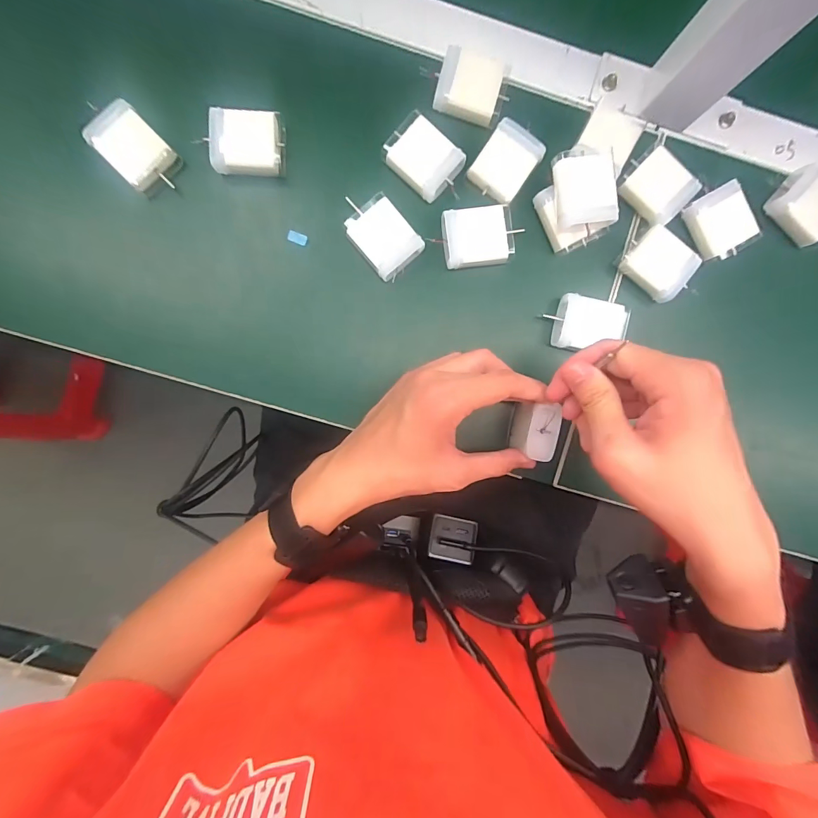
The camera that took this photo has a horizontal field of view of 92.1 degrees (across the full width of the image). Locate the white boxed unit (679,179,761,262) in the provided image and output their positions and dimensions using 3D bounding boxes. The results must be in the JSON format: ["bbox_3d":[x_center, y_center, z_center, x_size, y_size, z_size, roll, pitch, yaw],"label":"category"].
[{"bbox_3d":[0.245,-0.145,0.308,0.044,0.011,0.050,-29,93,0],"label":"white boxed unit"}]

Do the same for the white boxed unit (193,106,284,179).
[{"bbox_3d":[-0.122,-0.197,0.294,0.052,0.021,0.042,-3,93,-1],"label":"white boxed unit"}]

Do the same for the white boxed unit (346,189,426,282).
[{"bbox_3d":[-0.022,-0.133,0.303,0.041,0.014,0.060,-43,93,1],"label":"white boxed unit"}]

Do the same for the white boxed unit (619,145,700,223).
[{"bbox_3d":[0.195,-0.173,0.308,0.047,0.015,0.044,44,91,-3],"label":"white boxed unit"}]

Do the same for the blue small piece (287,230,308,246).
[{"bbox_3d":[-0.087,-0.133,0.307,0.015,0.004,0.009,18,92,-2],"label":"blue small piece"}]

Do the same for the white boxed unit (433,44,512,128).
[{"bbox_3d":[0.048,-0.244,0.297,0.050,0.010,0.045,15,92,-2],"label":"white boxed unit"}]

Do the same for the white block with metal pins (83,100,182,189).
[{"bbox_3d":[-0.199,-0.188,0.287,0.040,0.023,0.054,-45,93,1],"label":"white block with metal pins"}]

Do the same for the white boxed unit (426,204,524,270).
[{"bbox_3d":[0.052,-0.131,0.304,0.057,0.013,0.043,-10,93,-1],"label":"white boxed unit"}]

